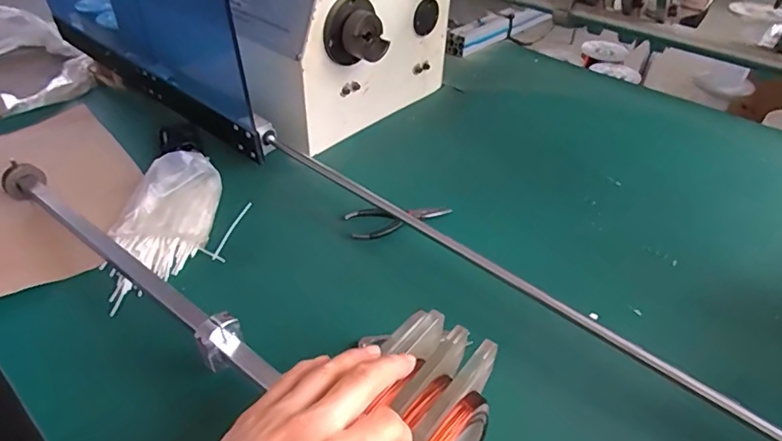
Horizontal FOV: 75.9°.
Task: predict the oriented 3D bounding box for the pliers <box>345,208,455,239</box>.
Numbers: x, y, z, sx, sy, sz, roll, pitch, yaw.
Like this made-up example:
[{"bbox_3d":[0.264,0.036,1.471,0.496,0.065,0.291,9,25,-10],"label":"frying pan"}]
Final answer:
[{"bbox_3d":[0.013,-0.001,0.599,0.127,0.012,0.050,-13,44,-16],"label":"pliers"}]

